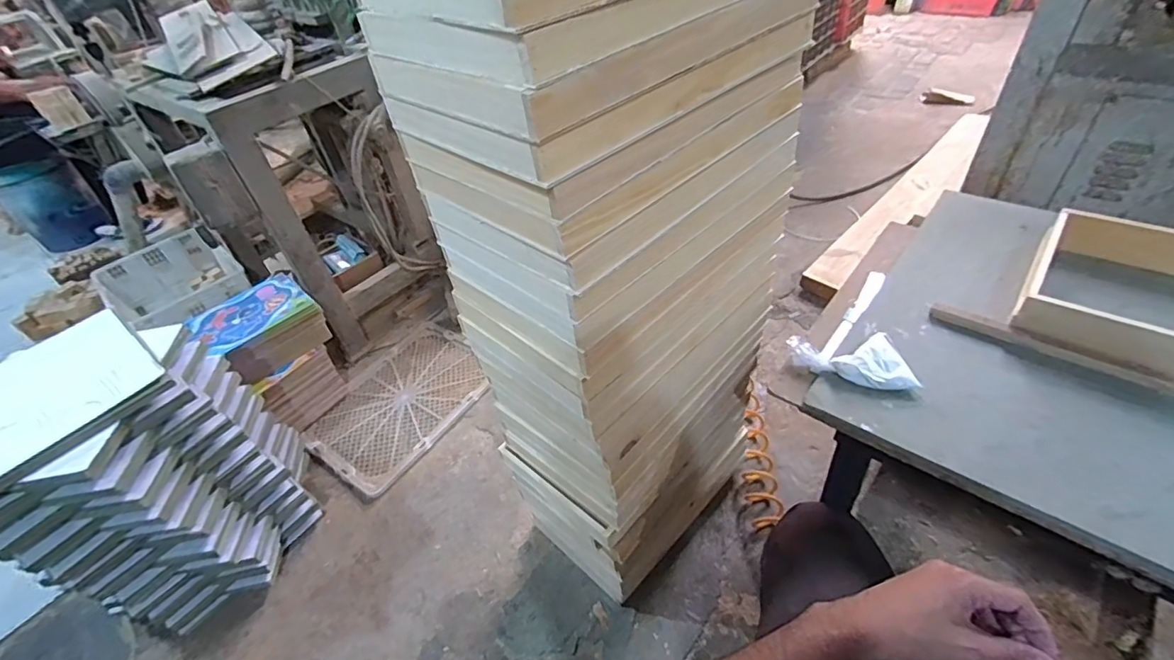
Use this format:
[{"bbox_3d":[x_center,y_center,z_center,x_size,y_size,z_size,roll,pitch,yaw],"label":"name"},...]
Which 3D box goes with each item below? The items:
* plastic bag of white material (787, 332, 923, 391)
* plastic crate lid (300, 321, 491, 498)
[{"bbox_3d":[0.353,0.044,0.697,0.142,0.031,0.080,0,44,10],"label":"plastic bag of white material"},{"bbox_3d":[-0.491,0.178,1.378,0.357,0.016,0.462,24,52,30],"label":"plastic crate lid"}]

